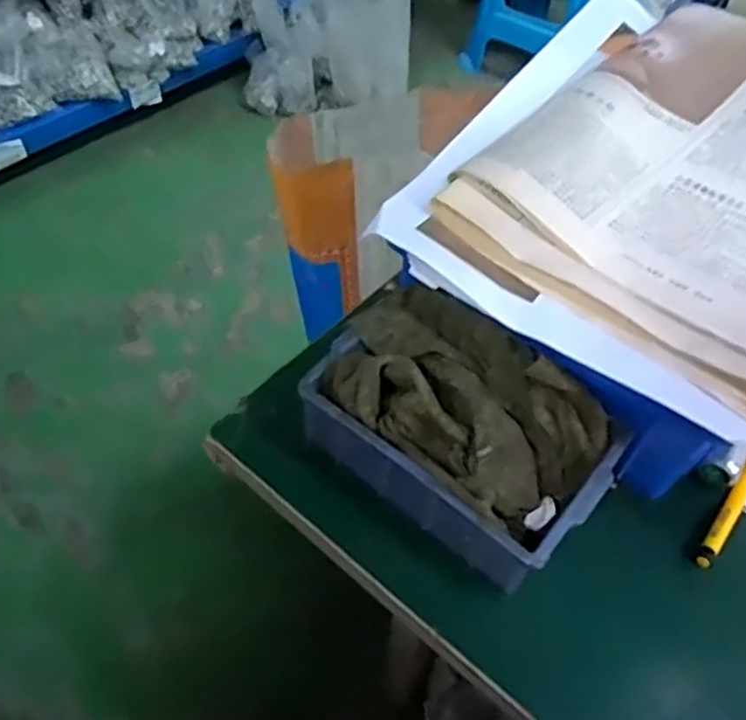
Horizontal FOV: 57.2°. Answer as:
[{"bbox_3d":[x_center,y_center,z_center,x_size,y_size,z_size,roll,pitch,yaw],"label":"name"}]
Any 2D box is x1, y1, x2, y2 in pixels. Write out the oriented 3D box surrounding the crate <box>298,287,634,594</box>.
[{"bbox_3d":[0.042,0.035,0.354,0.152,0.065,0.091,36,58,23],"label":"crate"}]

